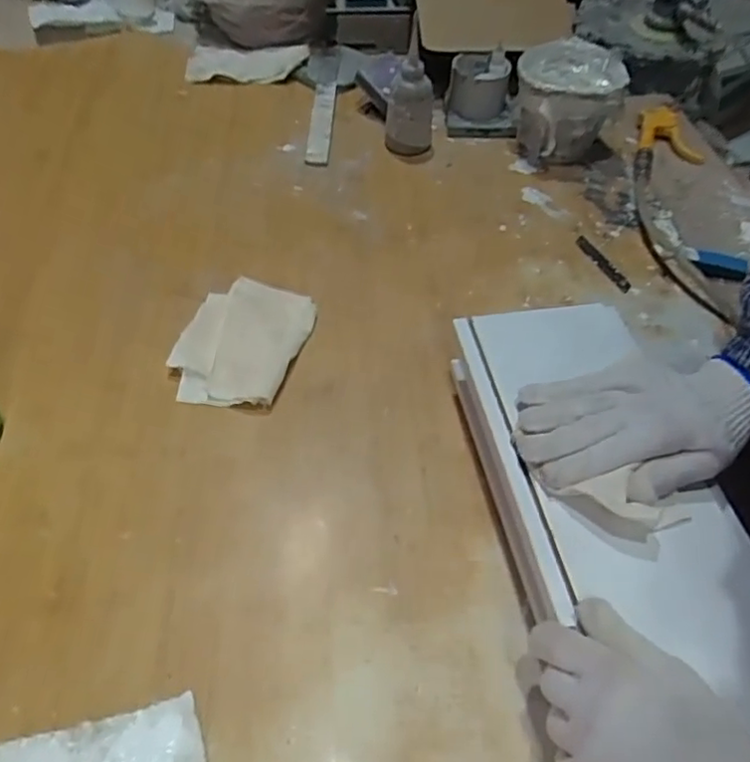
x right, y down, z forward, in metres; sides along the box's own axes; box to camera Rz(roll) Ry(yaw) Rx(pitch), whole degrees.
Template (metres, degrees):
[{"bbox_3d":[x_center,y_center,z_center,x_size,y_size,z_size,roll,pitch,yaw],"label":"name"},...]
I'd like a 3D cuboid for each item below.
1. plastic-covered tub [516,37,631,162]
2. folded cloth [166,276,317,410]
[{"bbox_3d":[0.246,-0.355,0.828,0.124,0.132,0.116,2,51,-3],"label":"plastic-covered tub"},{"bbox_3d":[-0.132,-0.042,0.632,0.115,0.013,0.156,12,52,5],"label":"folded cloth"}]

